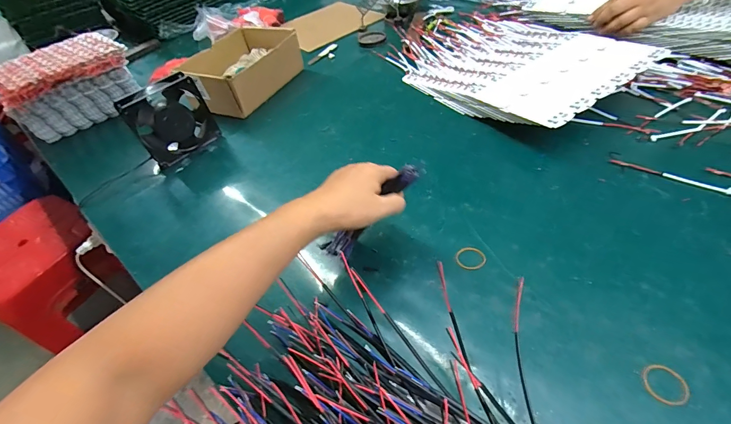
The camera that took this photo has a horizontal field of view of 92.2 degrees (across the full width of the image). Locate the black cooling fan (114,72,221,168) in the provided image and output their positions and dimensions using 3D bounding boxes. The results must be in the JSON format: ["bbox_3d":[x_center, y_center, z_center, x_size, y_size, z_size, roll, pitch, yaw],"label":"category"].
[{"bbox_3d":[-0.327,-0.156,0.598,0.047,0.111,0.121,33,60,31],"label":"black cooling fan"}]

